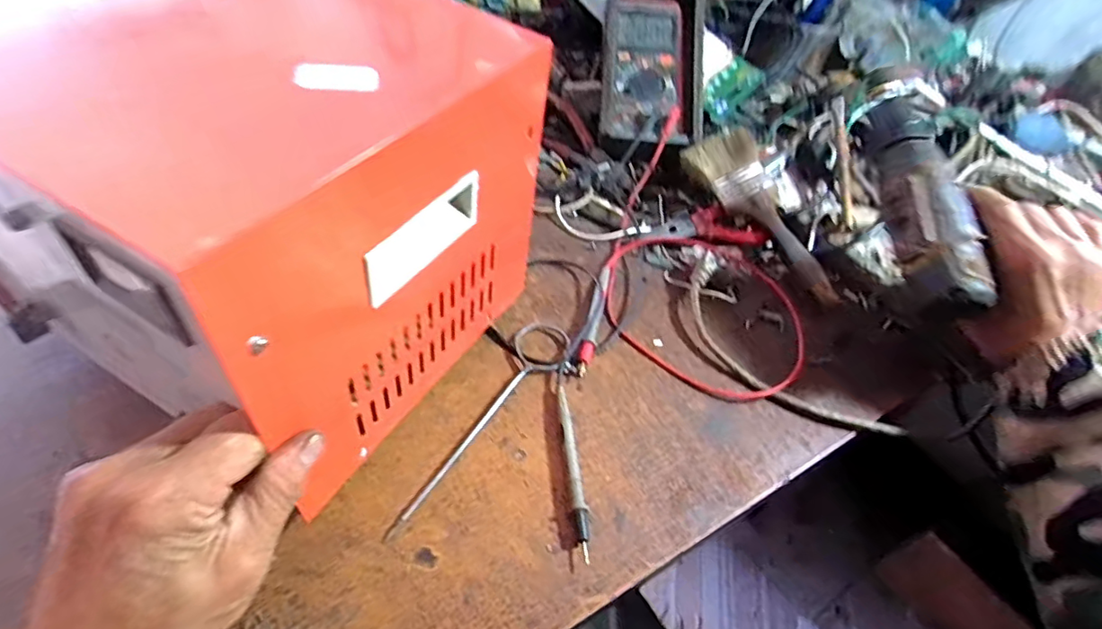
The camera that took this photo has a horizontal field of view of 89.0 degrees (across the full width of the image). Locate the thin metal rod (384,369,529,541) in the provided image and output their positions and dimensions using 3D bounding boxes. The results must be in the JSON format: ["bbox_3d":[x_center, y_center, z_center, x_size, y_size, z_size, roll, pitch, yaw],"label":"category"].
[{"bbox_3d":[-0.059,0.087,0.377,0.007,0.005,0.146,28,52,18],"label":"thin metal rod"}]

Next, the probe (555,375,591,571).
[{"bbox_3d":[0.014,0.096,0.377,0.010,0.012,0.130,-2,49,-8],"label":"probe"}]

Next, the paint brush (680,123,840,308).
[{"bbox_3d":[0.214,-0.099,0.535,0.067,0.014,0.195,-38,82,-9],"label":"paint brush"}]

